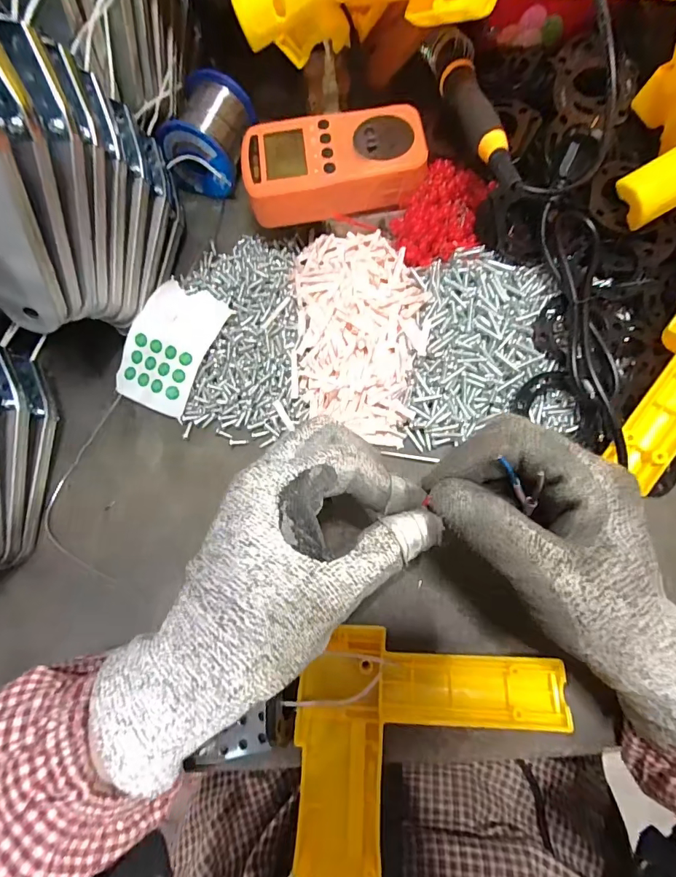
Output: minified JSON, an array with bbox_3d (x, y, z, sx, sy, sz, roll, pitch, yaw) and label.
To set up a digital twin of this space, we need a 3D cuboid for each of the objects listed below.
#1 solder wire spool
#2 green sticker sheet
[{"bbox_3d":[-0.103,-0.247,0.352,0.056,0.058,0.073,17,74,7],"label":"solder wire spool"},{"bbox_3d":[-0.123,-0.068,0.312,0.059,0.011,0.092,22,83,7],"label":"green sticker sheet"}]

